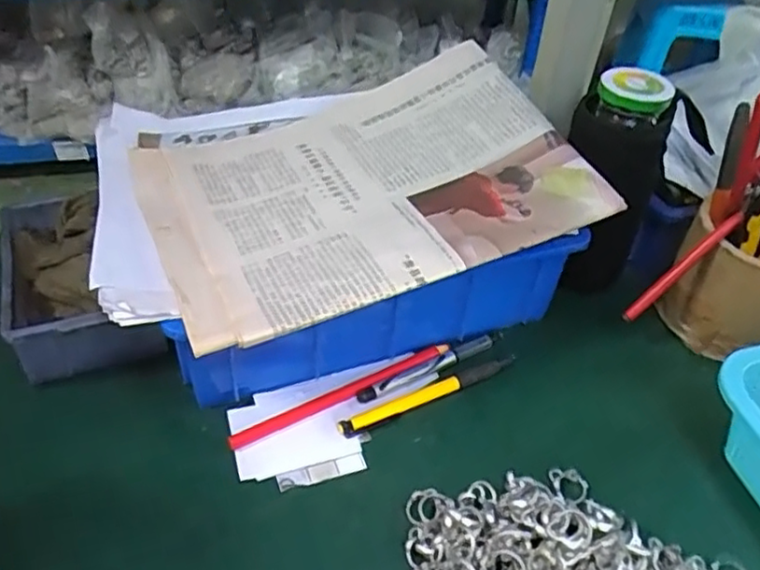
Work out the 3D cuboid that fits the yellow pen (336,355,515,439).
[{"bbox_3d":[0.035,0.073,0.443,0.136,0.015,0.013,-17,45,-23],"label":"yellow pen"}]

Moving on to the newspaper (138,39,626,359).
[{"bbox_3d":[-0.011,-0.084,0.453,0.297,0.043,0.225,-21,48,-14],"label":"newspaper"}]

